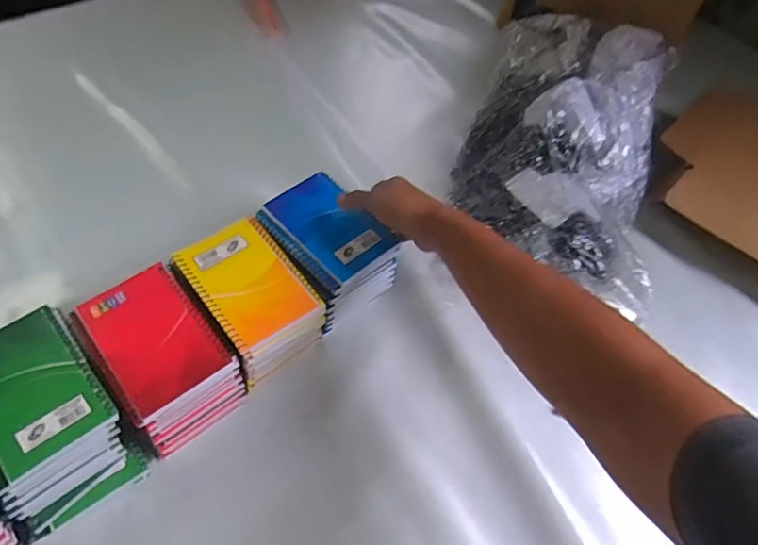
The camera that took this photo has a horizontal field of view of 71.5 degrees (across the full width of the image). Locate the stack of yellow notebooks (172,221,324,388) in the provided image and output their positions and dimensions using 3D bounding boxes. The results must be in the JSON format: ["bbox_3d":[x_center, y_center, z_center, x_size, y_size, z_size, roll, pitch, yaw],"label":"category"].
[{"bbox_3d":[-0.124,0.029,0.522,0.088,0.080,0.131,-31,63,-24],"label":"stack of yellow notebooks"}]

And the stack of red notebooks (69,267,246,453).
[{"bbox_3d":[-0.197,0.077,0.480,0.089,0.086,0.128,-33,64,-25],"label":"stack of red notebooks"}]

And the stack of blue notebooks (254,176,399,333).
[{"bbox_3d":[-0.056,-0.023,0.570,0.094,0.088,0.133,-35,65,-26],"label":"stack of blue notebooks"}]

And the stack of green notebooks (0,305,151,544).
[{"bbox_3d":[-0.277,0.122,0.443,0.096,0.084,0.147,-29,62,-23],"label":"stack of green notebooks"}]

